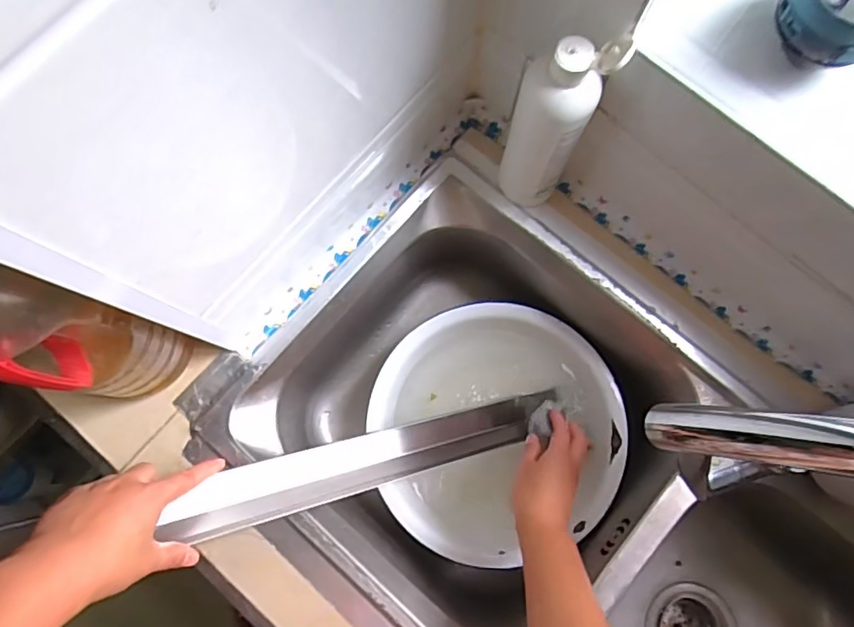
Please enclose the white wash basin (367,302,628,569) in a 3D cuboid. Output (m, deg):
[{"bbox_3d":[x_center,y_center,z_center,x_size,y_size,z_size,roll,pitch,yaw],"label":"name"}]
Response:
[{"bbox_3d":[0.082,0.132,0.671,0.280,0.086,0.283,0,78,0],"label":"white wash basin"}]

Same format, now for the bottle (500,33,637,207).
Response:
[{"bbox_3d":[0.107,-0.161,0.501,0.068,0.209,0.051,21,79,4],"label":"bottle"}]

